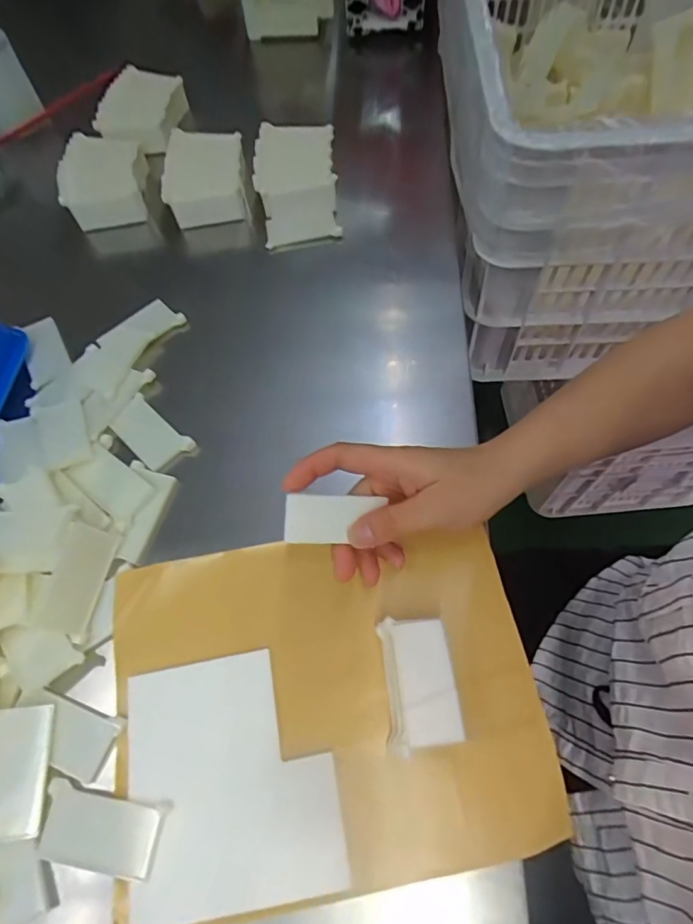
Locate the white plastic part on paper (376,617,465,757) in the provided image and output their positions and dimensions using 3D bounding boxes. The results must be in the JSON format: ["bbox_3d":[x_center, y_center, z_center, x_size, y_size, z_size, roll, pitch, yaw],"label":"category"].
[{"bbox_3d":[0.044,0.135,0.309,0.041,0.032,0.071,-5,63,1],"label":"white plastic part on paper"}]

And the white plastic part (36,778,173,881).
[{"bbox_3d":[-0.145,0.216,0.296,0.073,0.004,0.037,7,64,6],"label":"white plastic part"}]

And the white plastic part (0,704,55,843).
[{"bbox_3d":[-0.203,0.190,0.306,0.038,0.008,0.071,2,63,-16],"label":"white plastic part"}]

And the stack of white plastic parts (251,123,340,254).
[{"bbox_3d":[-0.053,-0.296,0.536,0.082,0.047,0.146,-5,63,0],"label":"stack of white plastic parts"}]

